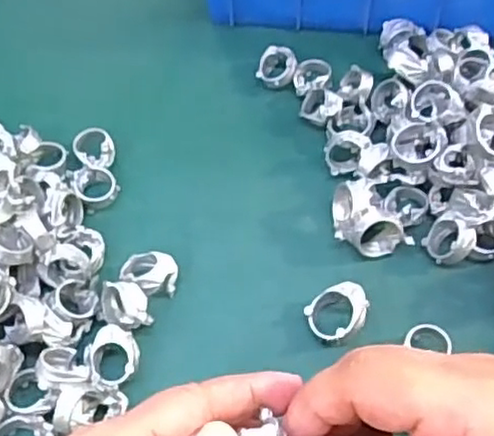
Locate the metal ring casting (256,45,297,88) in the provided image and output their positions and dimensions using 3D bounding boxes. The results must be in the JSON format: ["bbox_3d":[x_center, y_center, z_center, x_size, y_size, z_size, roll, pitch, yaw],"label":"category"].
[{"bbox_3d":[0.020,-0.098,0.438,0.025,0.018,0.027,0,60,0],"label":"metal ring casting"}]

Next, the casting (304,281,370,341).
[{"bbox_3d":[0.047,0.048,0.336,0.031,0.015,0.026,-29,61,-17],"label":"casting"}]

